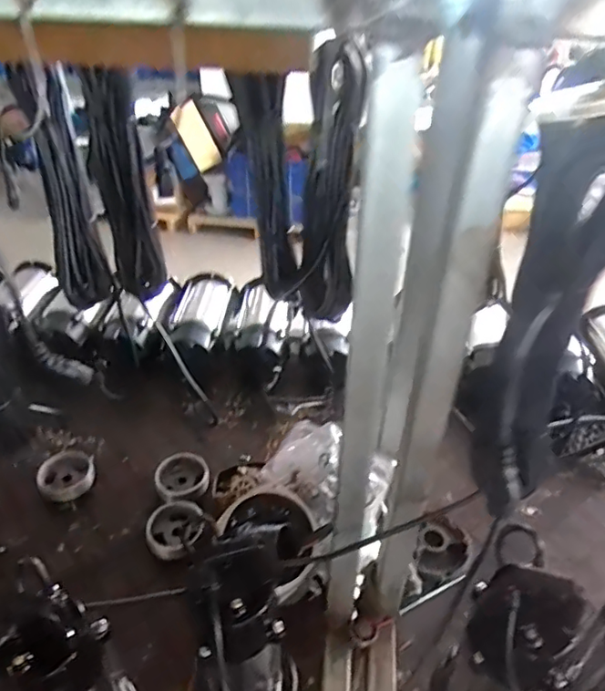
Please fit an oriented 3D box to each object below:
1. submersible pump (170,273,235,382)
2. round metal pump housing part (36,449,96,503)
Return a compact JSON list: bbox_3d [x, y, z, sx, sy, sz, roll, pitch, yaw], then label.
[{"bbox_3d":[-0.221,-0.053,1.209,0.113,0.082,0.273,3,37,2],"label":"submersible pump"},{"bbox_3d":[-0.406,0.225,0.968,0.095,0.031,0.096,1,37,-1],"label":"round metal pump housing part"}]

